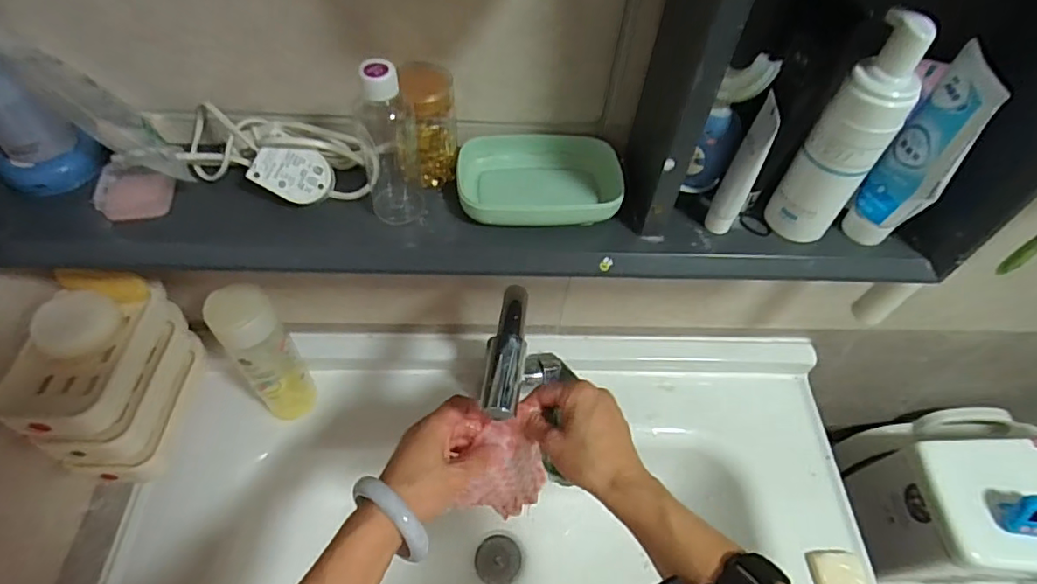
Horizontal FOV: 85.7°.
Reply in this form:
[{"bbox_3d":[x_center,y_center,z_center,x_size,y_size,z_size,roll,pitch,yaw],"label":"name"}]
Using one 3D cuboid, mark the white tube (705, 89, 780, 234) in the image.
[{"bbox_3d":[0.158,-0.084,0.392,0.020,0.107,0.024,27,57,14],"label":"white tube"}]

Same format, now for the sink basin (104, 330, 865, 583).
[{"bbox_3d":[-0.017,0.326,0.643,0.774,0.188,0.521,2,55,-3],"label":"sink basin"}]

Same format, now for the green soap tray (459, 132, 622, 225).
[{"bbox_3d":[0.016,-0.089,0.439,0.122,0.032,0.086,-1,55,-5],"label":"green soap tray"}]

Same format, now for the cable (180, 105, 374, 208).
[{"bbox_3d":[-0.183,-0.101,0.418,0.151,0.041,0.061,8,55,2],"label":"cable"}]

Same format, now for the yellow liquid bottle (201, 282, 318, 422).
[{"bbox_3d":[-0.270,0.073,0.602,0.058,0.203,0.048,-33,63,-24],"label":"yellow liquid bottle"}]

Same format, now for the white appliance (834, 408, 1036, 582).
[{"bbox_3d":[0.686,0.297,0.754,0.351,0.182,0.177,6,55,0],"label":"white appliance"}]

